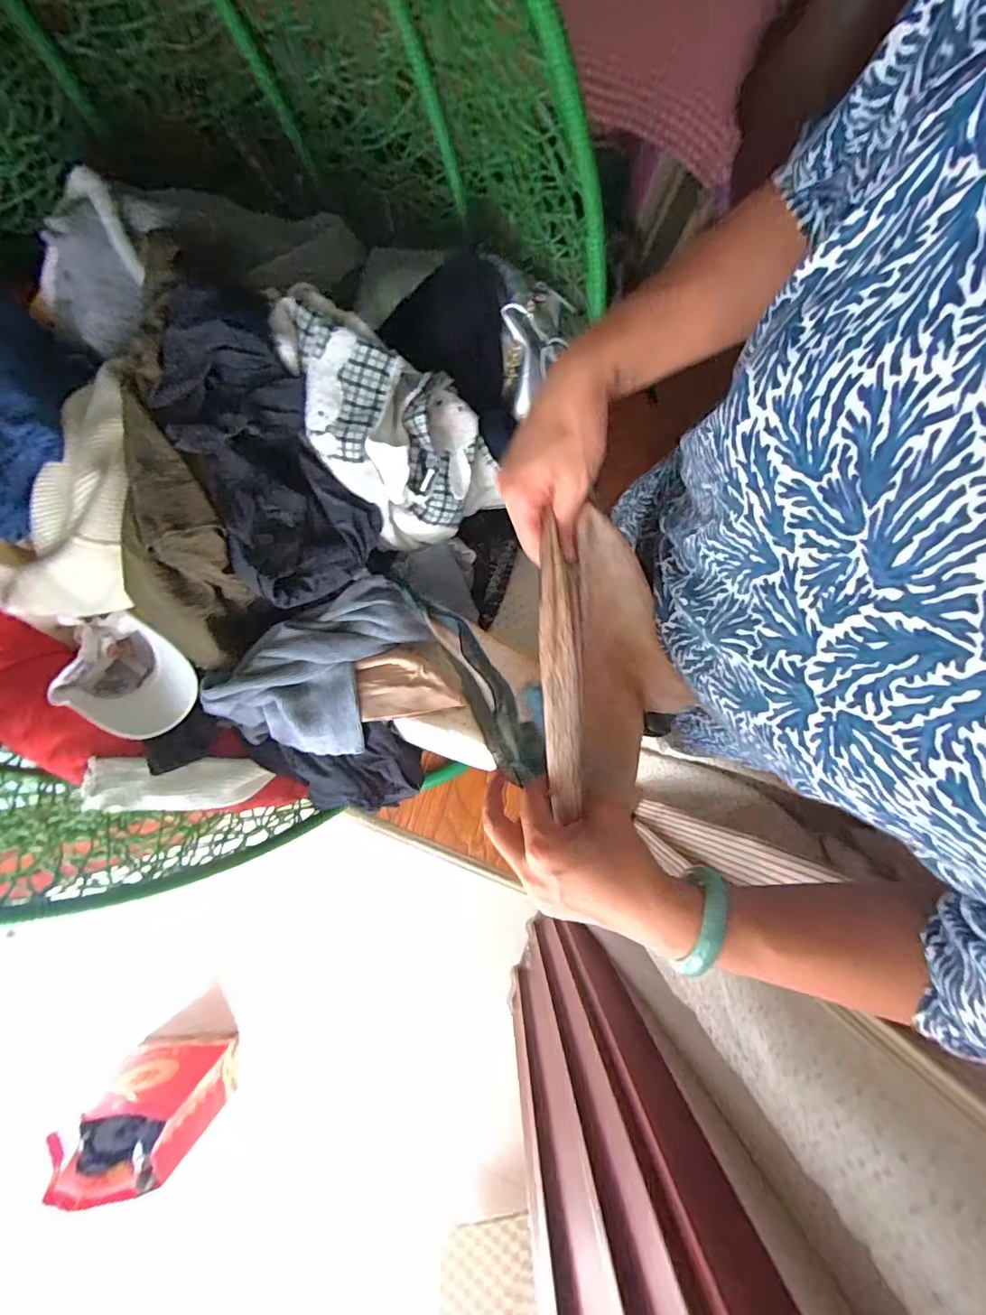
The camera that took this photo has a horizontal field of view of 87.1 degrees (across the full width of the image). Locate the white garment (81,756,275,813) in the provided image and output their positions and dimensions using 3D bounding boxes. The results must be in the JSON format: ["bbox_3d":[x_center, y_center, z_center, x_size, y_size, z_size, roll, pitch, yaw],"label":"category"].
[{"bbox_3d":[-0.473,0.192,0.792,0.235,0.028,0.078,5,78,-30],"label":"white garment"}]

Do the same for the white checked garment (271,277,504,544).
[{"bbox_3d":[-0.156,-0.335,0.732,0.207,0.134,0.362,-47,121,-5],"label":"white checked garment"}]

